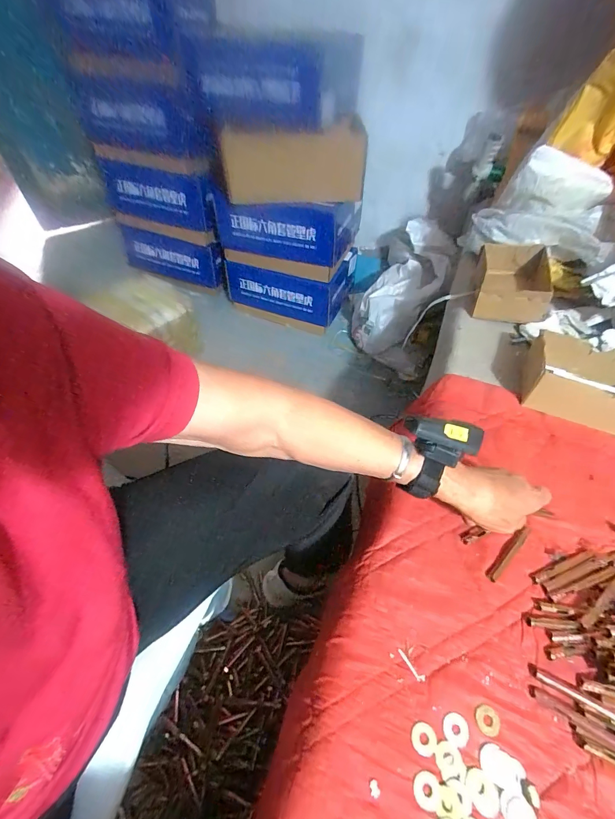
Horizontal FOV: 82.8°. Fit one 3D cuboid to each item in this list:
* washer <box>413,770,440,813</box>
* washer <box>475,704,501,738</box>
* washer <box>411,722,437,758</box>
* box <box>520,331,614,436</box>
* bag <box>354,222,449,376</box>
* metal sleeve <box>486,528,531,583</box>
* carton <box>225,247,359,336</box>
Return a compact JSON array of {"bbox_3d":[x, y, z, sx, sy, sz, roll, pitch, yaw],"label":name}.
[{"bbox_3d":[0.098,0.315,0.287,0.021,0.004,0.022,11,52,7],"label":"washer"},{"bbox_3d":[0.164,0.282,0.316,0.021,0.004,0.022,16,53,11],"label":"washer"},{"bbox_3d":[0.103,0.291,0.307,0.022,0.004,0.022,1,52,-1],"label":"washer"},{"bbox_3d":[0.447,-0.040,0.543,0.179,0.072,0.129,24,55,16],"label":"box"},{"bbox_3d":[0.296,-0.365,1.120,0.276,0.467,0.182,23,11,16],"label":"bag"},{"bbox_3d":[0.225,0.161,0.391,0.012,0.010,0.073,39,81,26],"label":"metal sleeve"},{"bbox_3d":[-0.050,-0.470,1.300,0.413,0.209,0.268,22,55,13],"label":"carton"}]

